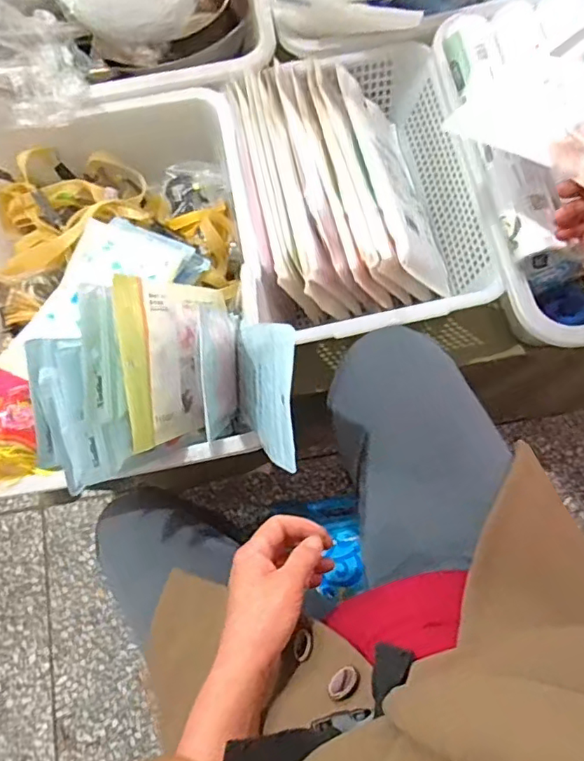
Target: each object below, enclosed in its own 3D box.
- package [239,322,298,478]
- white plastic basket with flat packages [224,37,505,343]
[{"bbox_3d":[-0.025,0.009,0.477,0.015,0.139,0.114,-5,98,-23],"label":"package"},{"bbox_3d":[0.074,-0.239,0.671,0.258,0.135,0.377,-10,74,-2],"label":"white plastic basket with flat packages"}]

